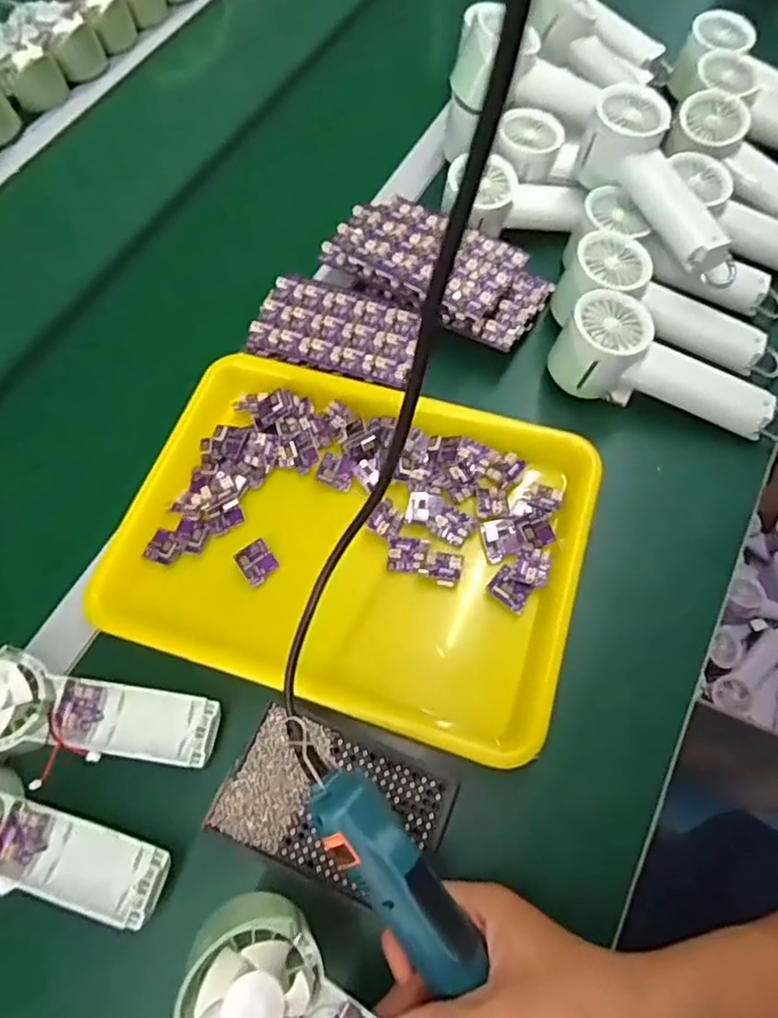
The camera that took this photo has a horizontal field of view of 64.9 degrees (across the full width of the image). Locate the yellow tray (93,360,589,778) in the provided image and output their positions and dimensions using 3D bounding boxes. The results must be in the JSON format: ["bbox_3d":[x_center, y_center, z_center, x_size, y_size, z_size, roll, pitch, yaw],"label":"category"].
[{"bbox_3d":[-0.027,0.017,0.468,0.335,0.035,0.253,16,66,10],"label":"yellow tray"}]

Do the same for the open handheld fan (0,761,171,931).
[{"bbox_3d":[-0.225,0.200,0.375,0.184,0.028,0.066,9,65,7],"label":"open handheld fan"}]

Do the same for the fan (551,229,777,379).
[{"bbox_3d":[0.235,-0.159,0.516,0.194,0.058,0.063,29,69,1],"label":"fan"}]

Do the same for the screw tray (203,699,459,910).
[{"bbox_3d":[-0.033,0.186,0.390,0.134,0.021,0.093,22,68,13],"label":"screw tray"}]

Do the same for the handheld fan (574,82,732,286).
[{"bbox_3d":[0.230,-0.269,0.525,0.057,0.059,0.185,-26,79,-9],"label":"handheld fan"}]

